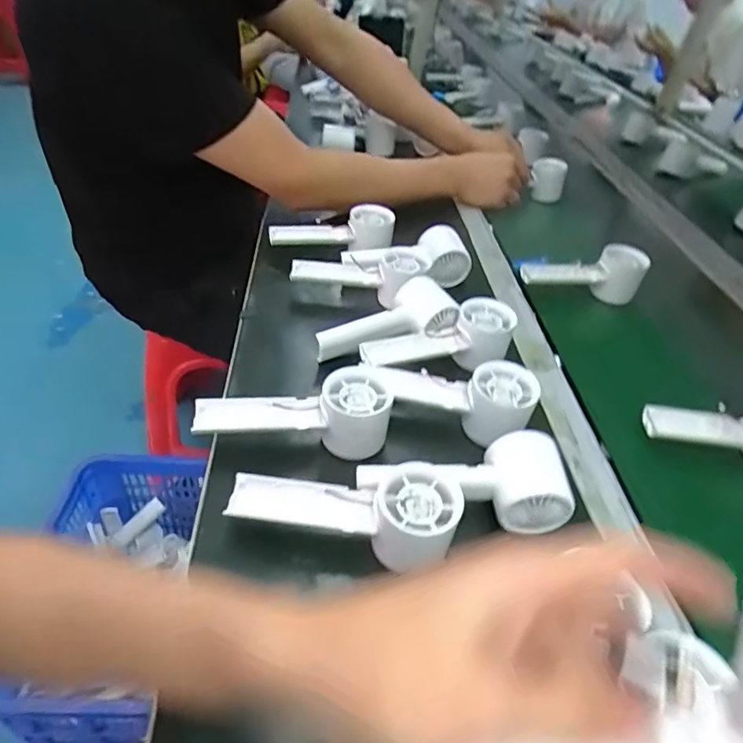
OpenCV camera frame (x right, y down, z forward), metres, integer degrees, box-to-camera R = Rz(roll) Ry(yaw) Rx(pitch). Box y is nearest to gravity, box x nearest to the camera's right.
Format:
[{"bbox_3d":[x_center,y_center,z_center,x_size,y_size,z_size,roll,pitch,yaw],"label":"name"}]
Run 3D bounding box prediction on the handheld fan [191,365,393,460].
[{"bbox_3d":[-0.065,0.033,0.440,0.157,0.054,0.070,4,41,-3],"label":"handheld fan"}]

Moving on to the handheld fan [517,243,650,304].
[{"bbox_3d":[0.268,-0.126,0.675,0.155,0.056,0.053,-3,42,-11],"label":"handheld fan"}]

